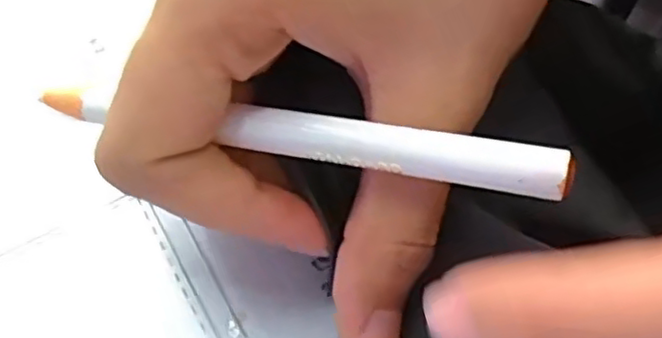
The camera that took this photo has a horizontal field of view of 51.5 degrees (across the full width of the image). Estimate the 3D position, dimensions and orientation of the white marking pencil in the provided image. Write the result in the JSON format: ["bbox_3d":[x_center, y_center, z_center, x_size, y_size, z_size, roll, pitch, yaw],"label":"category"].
[{"bbox_3d":[-0.009,-0.007,0.137,0.108,0.006,0.010,9,61,14],"label":"white marking pencil"}]

